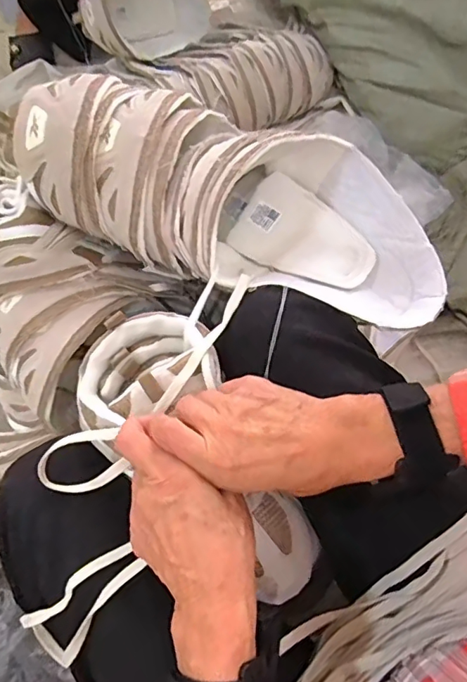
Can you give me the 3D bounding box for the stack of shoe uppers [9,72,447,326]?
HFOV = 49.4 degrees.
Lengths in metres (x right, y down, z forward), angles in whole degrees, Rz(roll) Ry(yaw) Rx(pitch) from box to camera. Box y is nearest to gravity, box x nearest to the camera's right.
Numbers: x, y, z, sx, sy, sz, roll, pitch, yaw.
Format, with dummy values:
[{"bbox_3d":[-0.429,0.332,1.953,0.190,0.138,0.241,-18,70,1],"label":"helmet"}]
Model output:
[{"bbox_3d":[0.003,-0.136,0.481,0.405,0.104,0.168,27,74,11],"label":"stack of shoe uppers"}]

